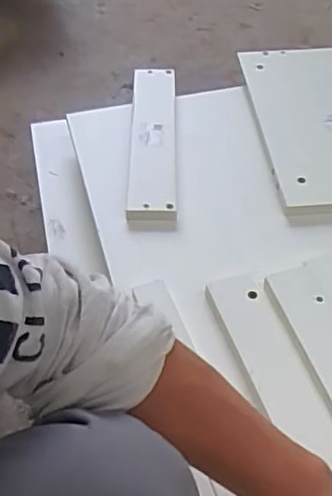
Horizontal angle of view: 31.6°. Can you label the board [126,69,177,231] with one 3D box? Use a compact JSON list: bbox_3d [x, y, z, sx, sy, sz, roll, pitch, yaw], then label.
[{"bbox_3d":[-0.020,-0.170,0.911,0.068,0.034,0.351,0,49,0],"label":"board"}]

